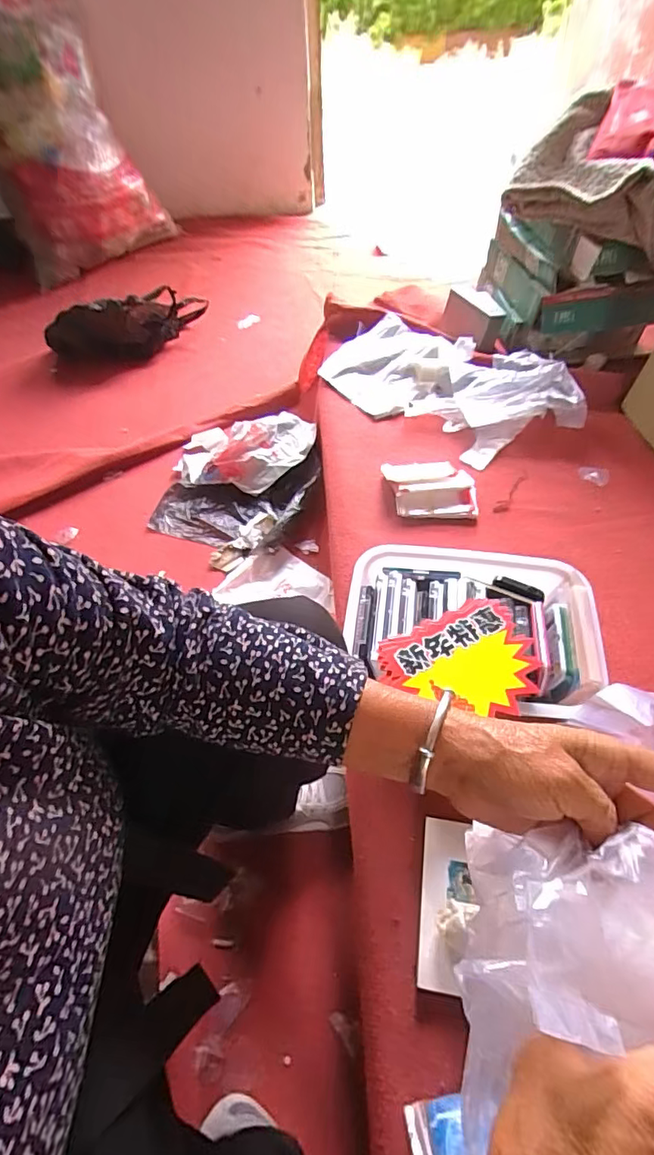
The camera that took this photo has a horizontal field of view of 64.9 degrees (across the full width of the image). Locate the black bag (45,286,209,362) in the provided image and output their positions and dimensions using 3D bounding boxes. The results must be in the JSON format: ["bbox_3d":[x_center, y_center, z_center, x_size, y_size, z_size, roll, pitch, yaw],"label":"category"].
[{"bbox_3d":[-0.523,-0.674,1.384,0.428,0.161,0.093,-24,56,-15],"label":"black bag"}]

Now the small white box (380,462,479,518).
[{"bbox_3d":[0.165,-0.145,0.833,0.135,0.032,0.114,-3,53,0],"label":"small white box"}]

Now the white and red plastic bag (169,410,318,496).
[{"bbox_3d":[-0.183,-0.276,1.113,0.301,0.074,0.192,10,54,9],"label":"white and red plastic bag"}]

